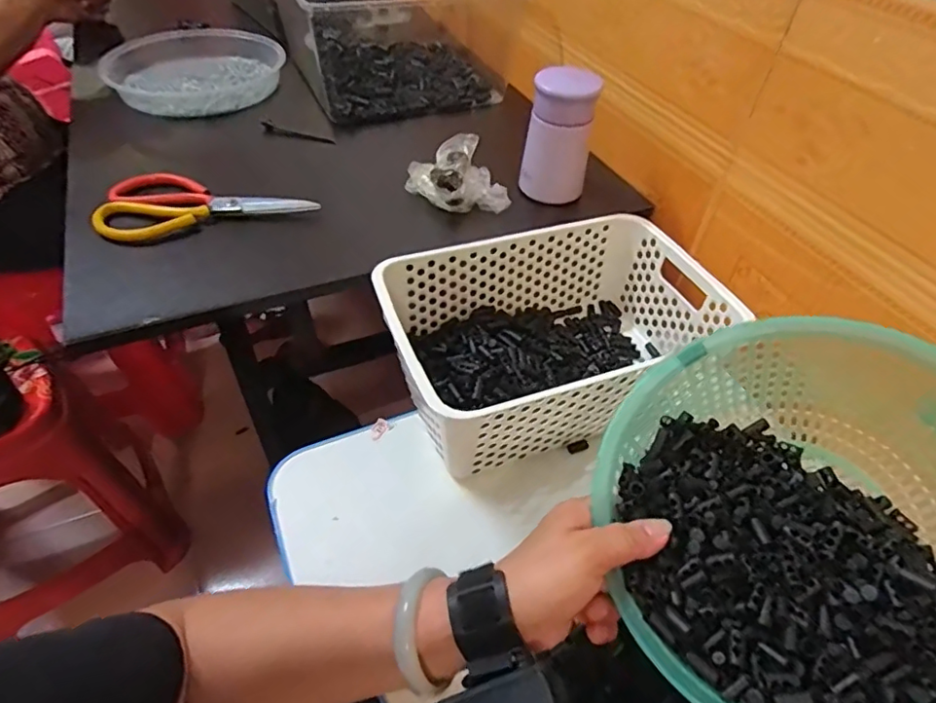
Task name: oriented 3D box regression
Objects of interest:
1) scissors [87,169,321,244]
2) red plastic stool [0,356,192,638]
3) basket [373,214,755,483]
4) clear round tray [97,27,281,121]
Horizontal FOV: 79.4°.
[{"bbox_3d":[-0.268,-0.161,0.588,0.209,0.021,0.106,-6,47,-9],"label":"scissors"},{"bbox_3d":[-0.720,0.222,0.917,0.330,0.400,0.291,37,55,28],"label":"red plastic stool"},{"bbox_3d":[0.084,-0.015,0.552,0.303,0.108,0.198,-14,49,-16],"label":"basket"},{"bbox_3d":[-0.374,-0.383,0.767,0.218,0.040,0.206,2,47,-2],"label":"clear round tray"}]

